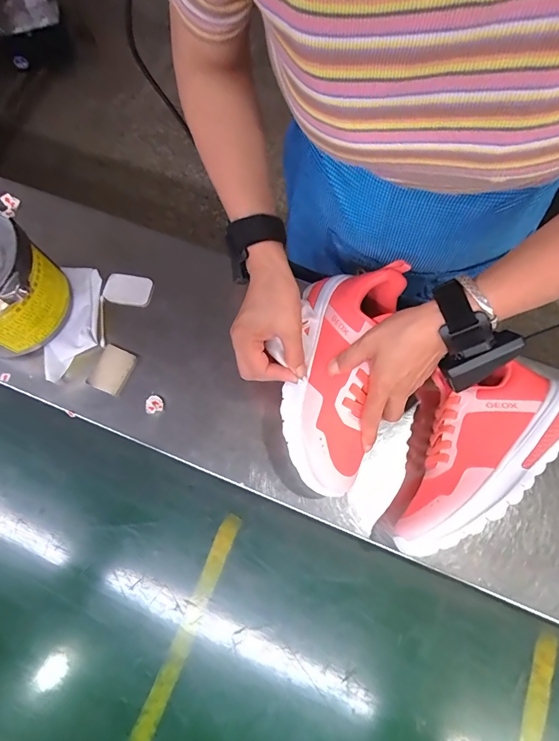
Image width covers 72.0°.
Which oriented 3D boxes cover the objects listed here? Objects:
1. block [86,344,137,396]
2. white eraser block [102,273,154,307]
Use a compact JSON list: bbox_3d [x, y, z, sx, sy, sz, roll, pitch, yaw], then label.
[{"bbox_3d":[-0.205,-0.002,0.470,0.045,0.006,0.056,20,74,8],"label":"block"},{"bbox_3d":[-0.198,-0.106,0.500,0.061,0.004,0.040,10,72,5],"label":"white eraser block"}]

